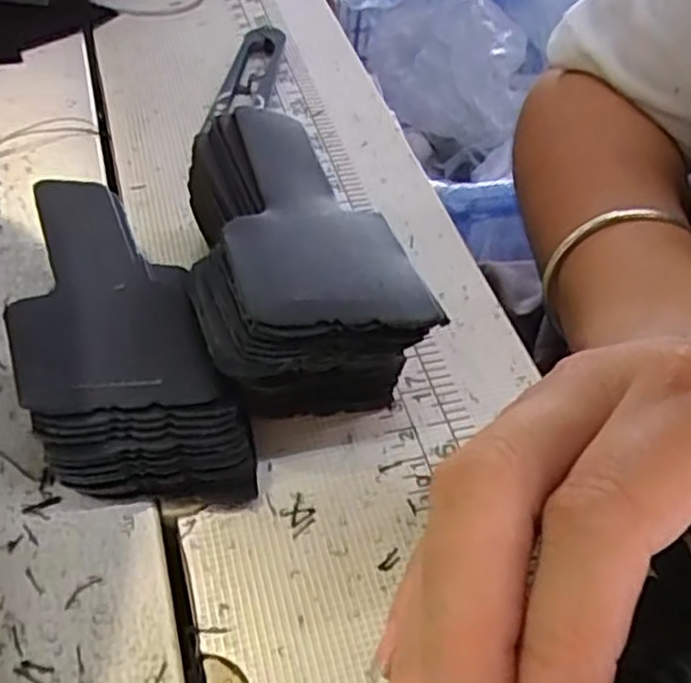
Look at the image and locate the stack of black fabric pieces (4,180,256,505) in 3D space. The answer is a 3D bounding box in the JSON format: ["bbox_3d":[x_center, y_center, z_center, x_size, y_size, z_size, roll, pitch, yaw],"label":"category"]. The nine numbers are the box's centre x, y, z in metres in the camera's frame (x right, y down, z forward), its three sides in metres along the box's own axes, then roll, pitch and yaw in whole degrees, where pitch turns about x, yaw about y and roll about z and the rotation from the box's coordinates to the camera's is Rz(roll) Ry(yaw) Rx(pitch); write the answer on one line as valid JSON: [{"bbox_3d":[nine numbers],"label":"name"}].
[{"bbox_3d":[-0.066,-0.002,0.203,0.046,0.031,0.104,-18,54,-21],"label":"stack of black fabric pieces"}]

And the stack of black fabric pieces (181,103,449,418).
[{"bbox_3d":[-0.018,-0.021,0.216,0.057,0.047,0.106,-13,52,-17],"label":"stack of black fabric pieces"}]

